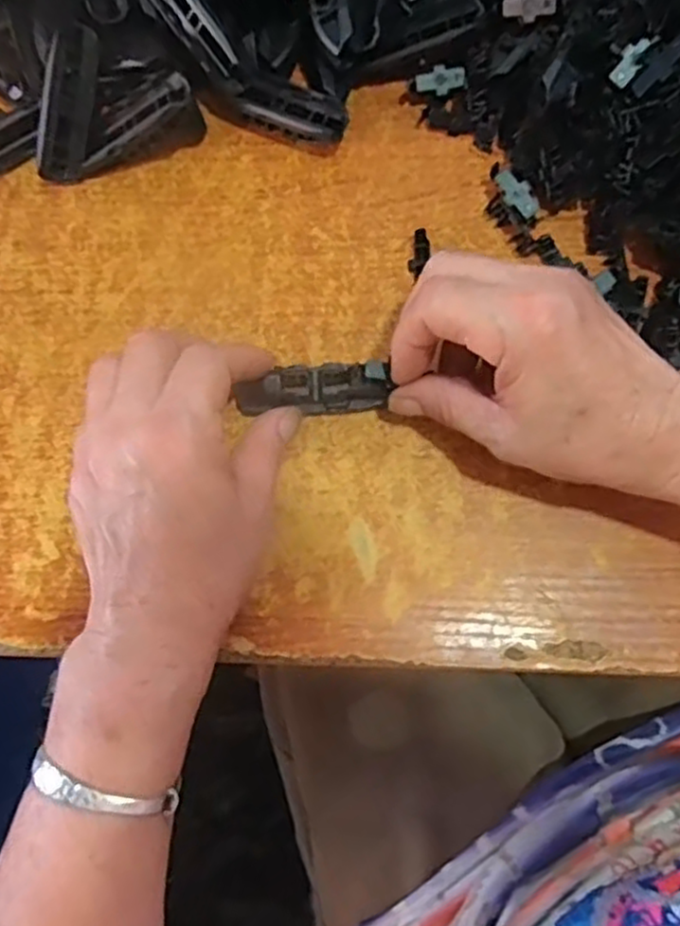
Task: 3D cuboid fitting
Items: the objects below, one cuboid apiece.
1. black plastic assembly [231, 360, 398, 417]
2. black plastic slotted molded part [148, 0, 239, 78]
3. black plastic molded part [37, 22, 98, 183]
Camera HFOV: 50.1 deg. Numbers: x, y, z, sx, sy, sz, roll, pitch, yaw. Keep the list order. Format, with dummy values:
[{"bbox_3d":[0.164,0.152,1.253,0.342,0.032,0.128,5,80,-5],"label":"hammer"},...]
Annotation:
[{"bbox_3d":[-0.013,-0.034,0.337,0.071,0.021,0.019,-4,76,11],"label":"black plastic assembly"},{"bbox_3d":[-0.073,-0.216,0.348,0.015,0.016,0.062,-44,103,-9],"label":"black plastic slotted molded part"},{"bbox_3d":[-0.134,-0.175,0.358,0.018,0.016,0.071,21,113,6],"label":"black plastic molded part"}]

